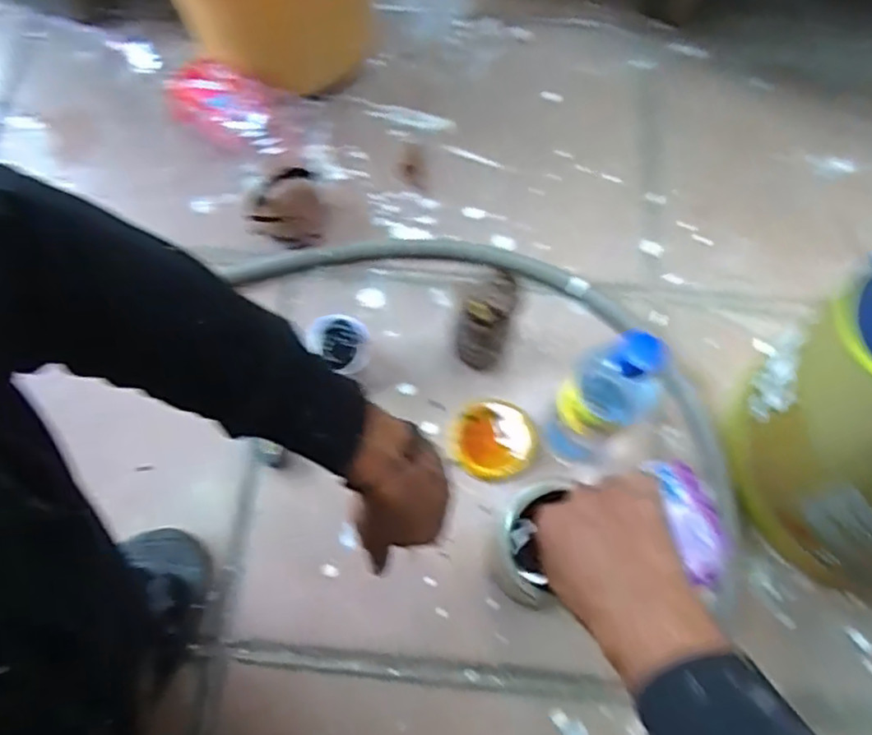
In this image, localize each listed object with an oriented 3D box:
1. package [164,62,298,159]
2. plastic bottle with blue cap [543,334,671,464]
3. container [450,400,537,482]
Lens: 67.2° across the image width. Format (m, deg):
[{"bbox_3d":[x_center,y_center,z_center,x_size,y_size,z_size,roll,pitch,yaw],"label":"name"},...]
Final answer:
[{"bbox_3d":[-0.236,-0.303,0.773,0.152,0.054,0.074,25,72,8],"label":"package"},{"bbox_3d":[0.141,0.033,0.580,0.071,0.215,0.069,-1,70,-1],"label":"plastic bottle with blue cap"},{"bbox_3d":[0.058,0.074,0.673,0.081,0.026,0.079,0,70,0],"label":"container"}]

